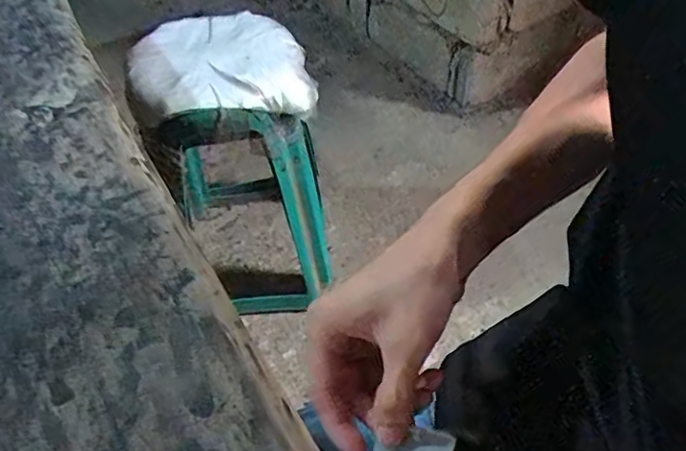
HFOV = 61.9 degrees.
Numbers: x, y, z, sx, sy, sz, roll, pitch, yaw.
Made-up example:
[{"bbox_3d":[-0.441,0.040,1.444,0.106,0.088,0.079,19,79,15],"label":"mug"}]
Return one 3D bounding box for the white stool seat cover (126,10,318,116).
[{"bbox_3d":[-0.213,-0.273,0.984,0.292,0.071,0.234,-16,52,-12],"label":"white stool seat cover"}]

